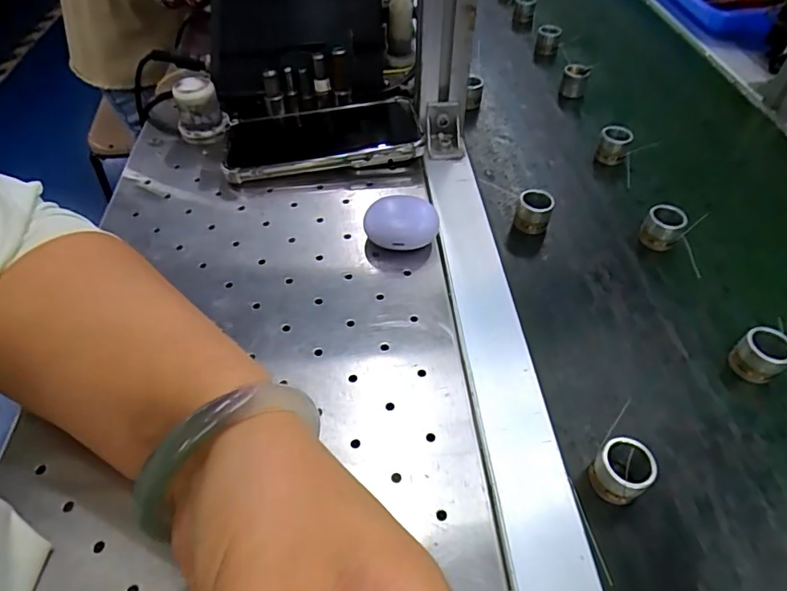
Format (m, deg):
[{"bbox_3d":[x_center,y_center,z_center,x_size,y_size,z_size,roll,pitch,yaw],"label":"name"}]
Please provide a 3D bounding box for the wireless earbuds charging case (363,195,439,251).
[{"bbox_3d":[0.005,-0.049,0.362,0.050,0.022,0.038,-7,49,-6],"label":"wireless earbuds charging case"}]

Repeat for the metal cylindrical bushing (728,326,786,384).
[{"bbox_3d":[0.211,0.034,0.295,0.023,0.026,0.024,0,49,0],"label":"metal cylindrical bushing"}]

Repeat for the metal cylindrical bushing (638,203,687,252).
[{"bbox_3d":[0.191,-0.049,0.362,0.025,0.022,0.022,31,55,24],"label":"metal cylindrical bushing"}]

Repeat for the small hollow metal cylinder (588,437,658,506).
[{"bbox_3d":[0.111,0.086,0.250,0.025,0.026,0.024,0,49,0],"label":"small hollow metal cylinder"}]

